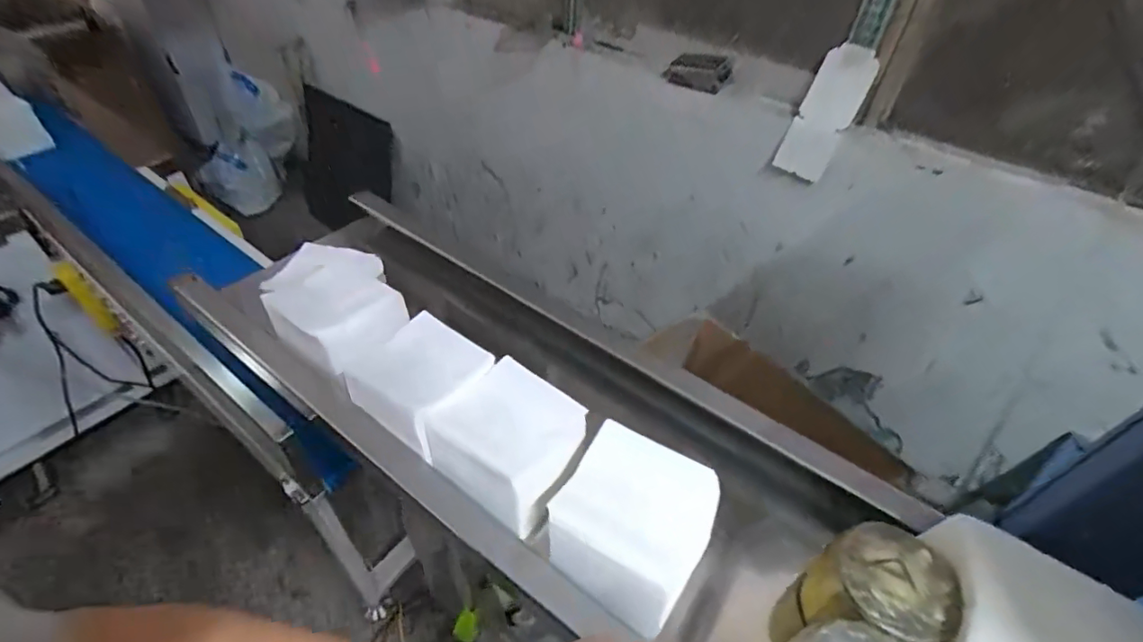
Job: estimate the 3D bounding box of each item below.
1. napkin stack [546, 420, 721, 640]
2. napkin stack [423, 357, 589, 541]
[{"bbox_3d":[0.052,0.179,0.494,0.142,0.054,0.137,27,48,22],"label":"napkin stack"},{"bbox_3d":[-0.062,0.118,0.542,0.127,0.056,0.128,31,50,25],"label":"napkin stack"}]

